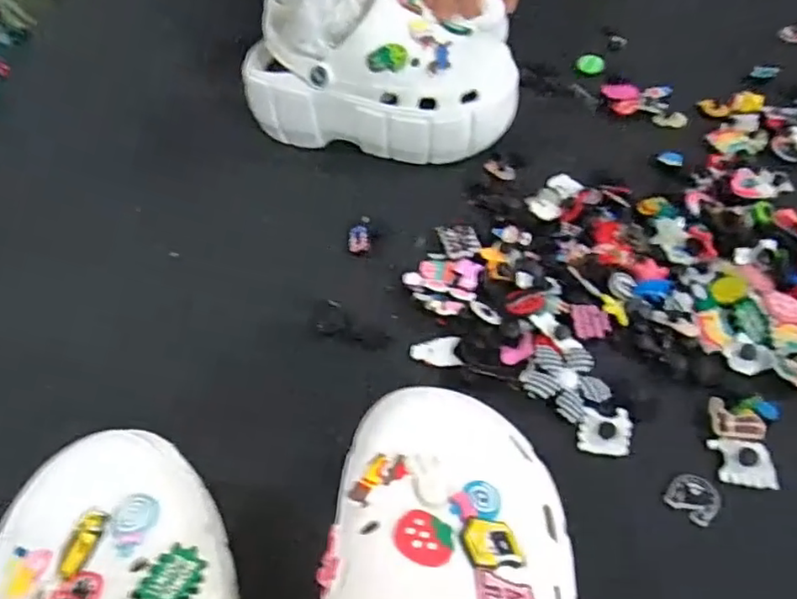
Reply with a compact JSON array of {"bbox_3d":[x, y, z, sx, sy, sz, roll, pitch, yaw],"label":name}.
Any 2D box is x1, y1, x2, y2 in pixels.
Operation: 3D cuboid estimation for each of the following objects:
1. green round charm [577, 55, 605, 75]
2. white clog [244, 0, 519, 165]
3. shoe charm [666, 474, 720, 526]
[{"bbox_3d":[0.193,-0.235,0.629,0.026,0.010,0.032,12,53,13],"label":"green round charm"},{"bbox_3d":[-0.014,-0.210,0.541,0.220,0.149,0.101,13,53,13],"label":"white clog"},{"bbox_3d":[0.167,0.110,0.352,0.027,0.004,0.027,30,59,24],"label":"shoe charm"}]

